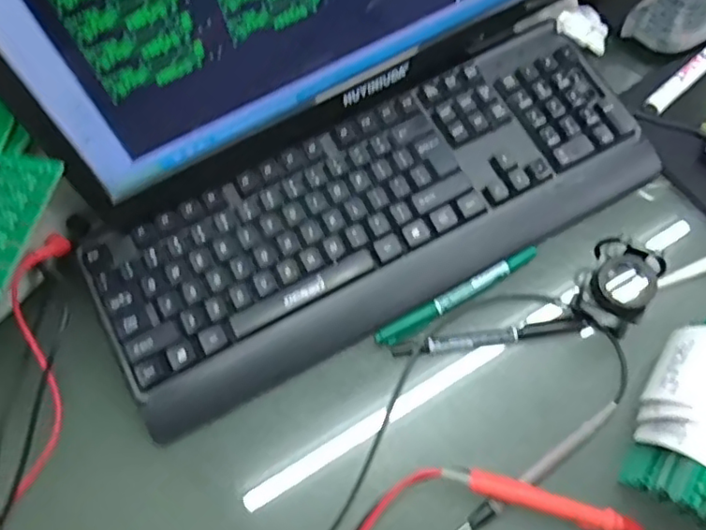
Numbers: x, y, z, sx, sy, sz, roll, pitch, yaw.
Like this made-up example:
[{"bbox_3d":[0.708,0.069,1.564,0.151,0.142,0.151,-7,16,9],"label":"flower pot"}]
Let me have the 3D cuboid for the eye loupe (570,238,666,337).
[{"bbox_3d":[0.187,0.016,0.434,0.052,0.049,0.048,42,77,11],"label":"eye loupe"}]

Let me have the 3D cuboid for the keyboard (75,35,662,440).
[{"bbox_3d":[0.021,-0.041,0.469,0.433,0.022,0.151,-27,75,-10],"label":"keyboard"}]

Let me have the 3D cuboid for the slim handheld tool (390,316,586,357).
[{"bbox_3d":[0.100,0.054,0.450,0.141,0.015,0.012,-7,73,-4],"label":"slim handheld tool"}]

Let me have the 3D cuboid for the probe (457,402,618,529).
[{"bbox_3d":[0.123,0.137,0.406,0.141,0.014,0.011,-32,76,-12],"label":"probe"}]

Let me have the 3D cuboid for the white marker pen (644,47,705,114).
[{"bbox_3d":[0.304,-0.176,0.527,0.135,0.019,0.018,-39,78,-13],"label":"white marker pen"}]

